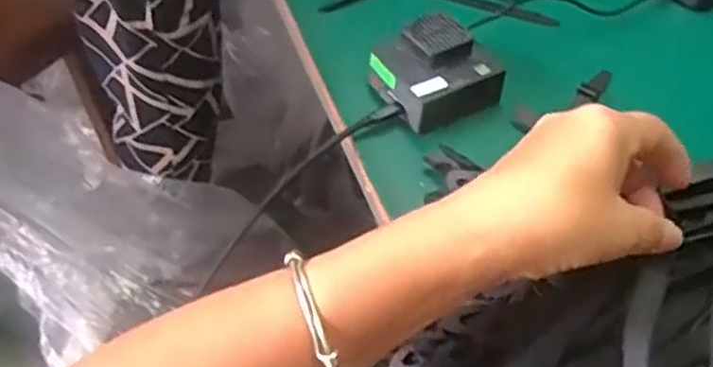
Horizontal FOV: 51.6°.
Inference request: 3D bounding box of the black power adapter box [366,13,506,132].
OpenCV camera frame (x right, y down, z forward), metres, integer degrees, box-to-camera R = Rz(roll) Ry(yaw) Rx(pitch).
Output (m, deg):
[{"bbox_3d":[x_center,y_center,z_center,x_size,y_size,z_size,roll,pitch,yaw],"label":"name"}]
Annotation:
[{"bbox_3d":[0.059,-0.084,0.540,0.079,0.042,0.066,-23,53,-22],"label":"black power adapter box"}]

